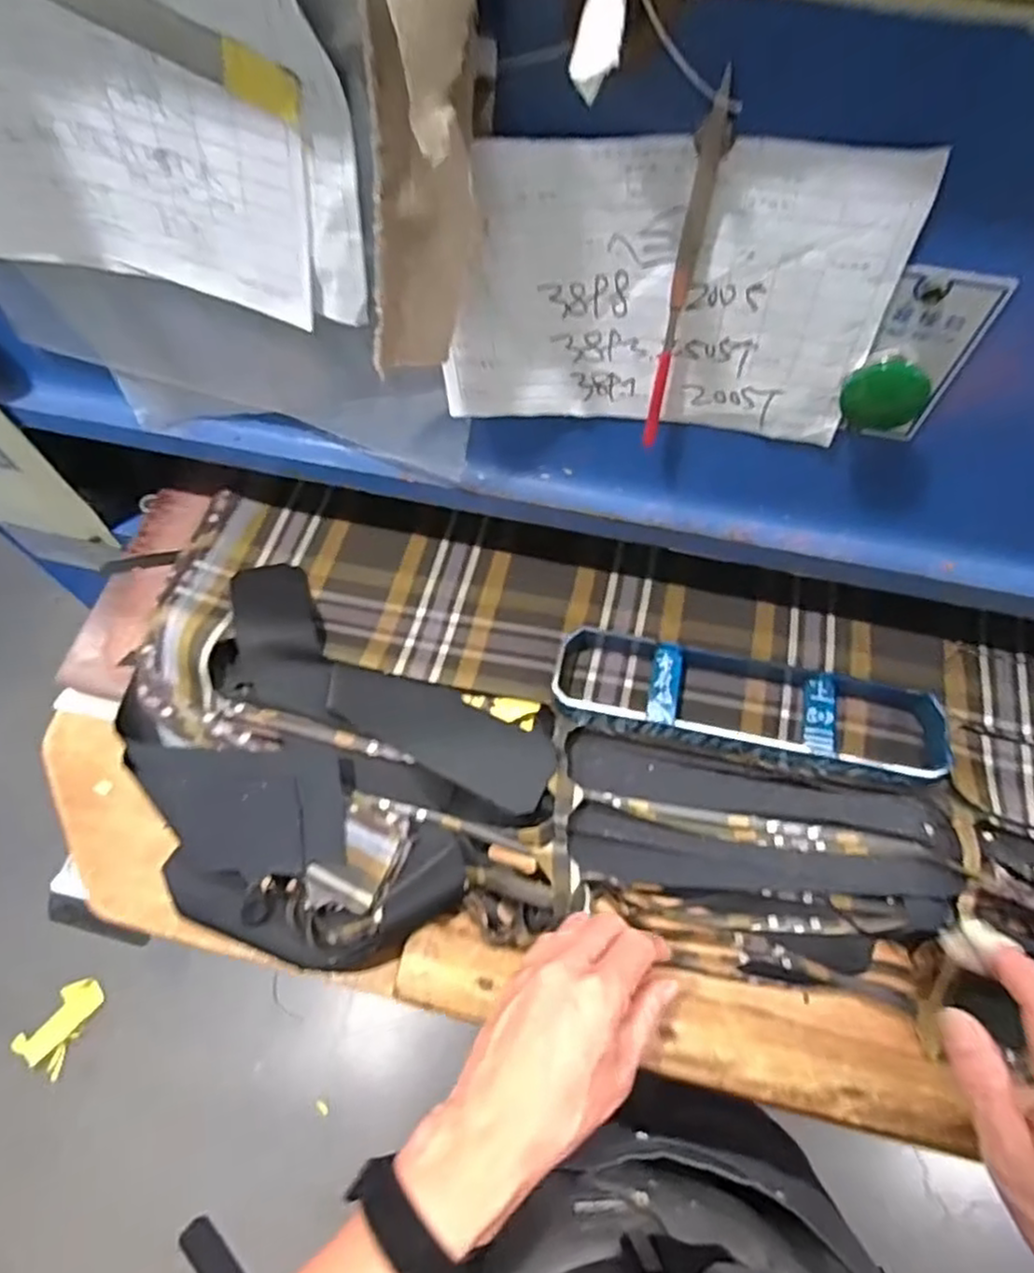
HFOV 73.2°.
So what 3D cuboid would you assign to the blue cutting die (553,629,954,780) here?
[{"bbox_3d":[0.158,0.042,0.474,0.262,0.028,0.069,11,63,5],"label":"blue cutting die"}]

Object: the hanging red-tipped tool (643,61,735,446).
[{"bbox_3d":[0.074,-0.154,0.318,0.013,0.168,0.010,8,63,3],"label":"hanging red-tipped tool"}]

